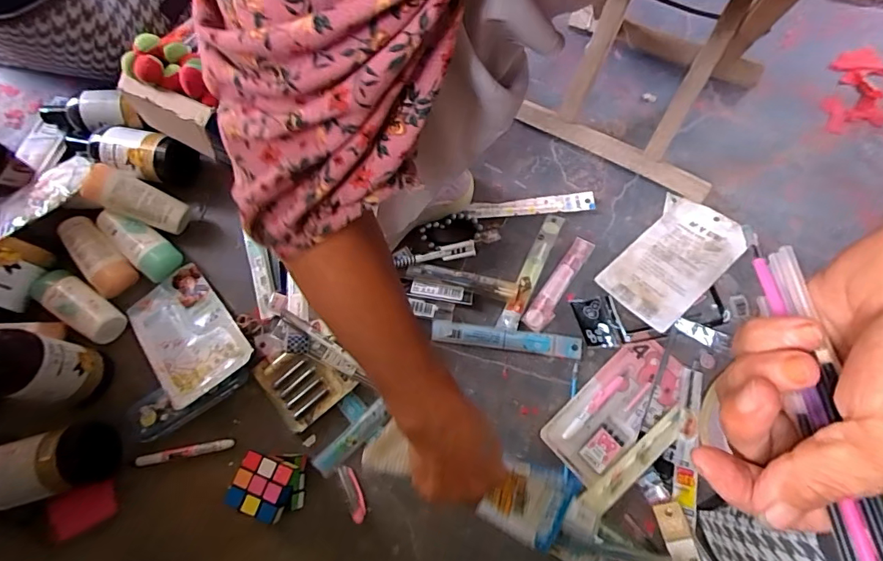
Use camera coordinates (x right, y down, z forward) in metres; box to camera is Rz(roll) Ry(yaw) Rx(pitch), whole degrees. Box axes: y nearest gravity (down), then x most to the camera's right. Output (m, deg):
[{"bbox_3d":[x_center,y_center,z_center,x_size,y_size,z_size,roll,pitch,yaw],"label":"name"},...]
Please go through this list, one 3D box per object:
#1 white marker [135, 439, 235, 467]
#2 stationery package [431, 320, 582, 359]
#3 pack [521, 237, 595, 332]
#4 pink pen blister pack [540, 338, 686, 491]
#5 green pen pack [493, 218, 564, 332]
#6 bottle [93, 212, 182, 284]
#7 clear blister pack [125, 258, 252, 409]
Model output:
[{"bbox_3d":[-0.283,0.189,0.499,0.104,0.007,0.012,-10,68,-2],"label":"white marker"},{"bbox_3d":[0.076,0.067,0.529,0.172,0.011,0.024,6,69,4],"label":"stationery package"},{"bbox_3d":[0.144,0.003,0.555,0.028,0.005,0.135,32,73,13],"label":"pack"},{"bbox_3d":[0.194,0.137,0.499,0.173,0.009,0.077,-40,72,-13],"label":"pink pen blister pack"},{"bbox_3d":[0.112,-0.013,0.565,0.024,0.008,0.168,24,71,11],"label":"green pen pack"},{"bbox_3d":[-0.386,-0.049,0.576,0.115,0.031,0.046,35,73,14],"label":"bottle"},{"bbox_3d":[-0.303,0.062,0.537,0.095,0.011,0.169,-38,61,-17],"label":"clear blister pack"}]

